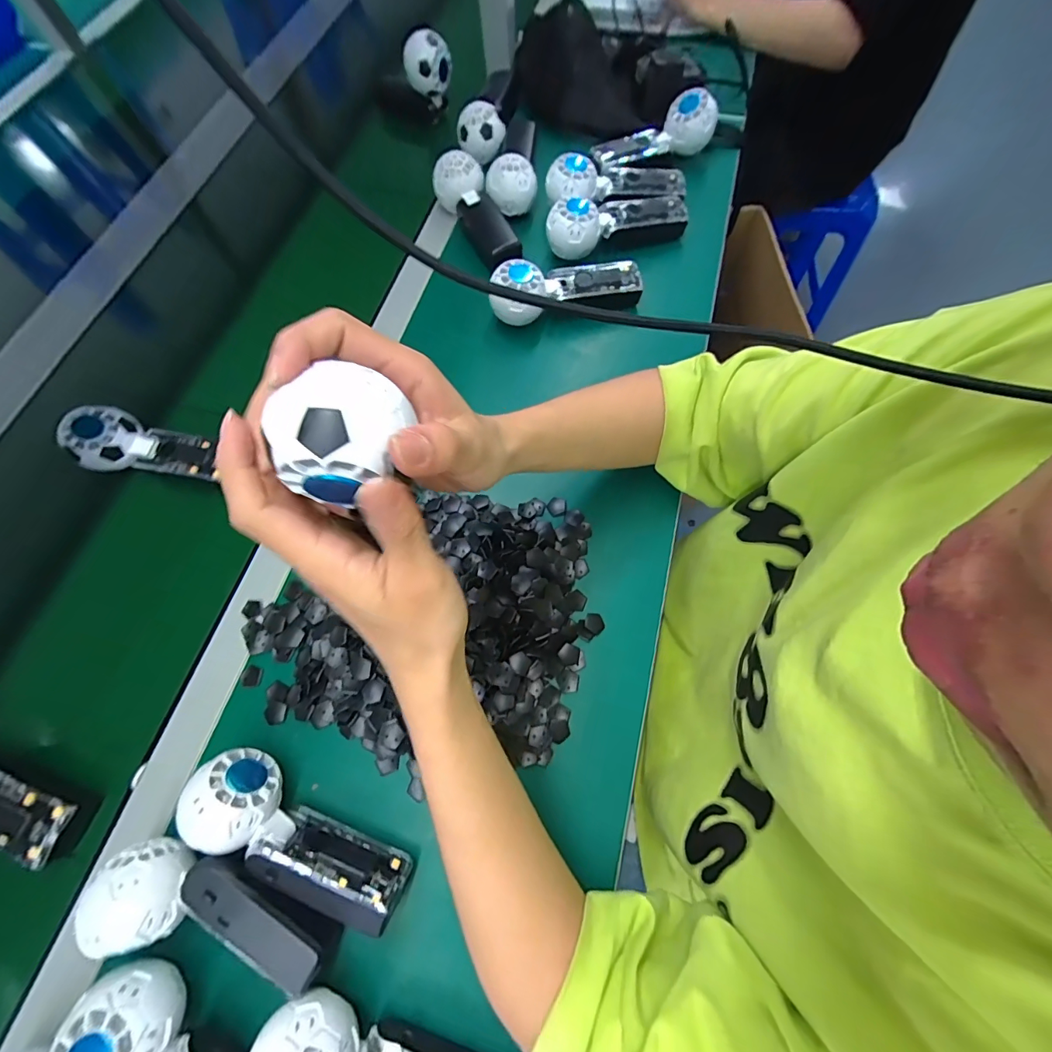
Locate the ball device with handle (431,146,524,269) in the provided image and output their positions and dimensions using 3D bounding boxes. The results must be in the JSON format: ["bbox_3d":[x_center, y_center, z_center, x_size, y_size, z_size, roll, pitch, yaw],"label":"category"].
[{"bbox_3d":[-0.057,-0.399,0.560,0.059,0.054,0.167,-28,70,-8],"label":"ball device with handle"}]

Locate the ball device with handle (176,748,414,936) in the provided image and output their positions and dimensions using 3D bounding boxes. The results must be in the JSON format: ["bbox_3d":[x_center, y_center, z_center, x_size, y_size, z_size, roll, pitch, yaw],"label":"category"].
[{"bbox_3d":[-0.165,0.227,0.317,0.163,0.056,0.053,28,73,13],"label":"ball device with handle"}]

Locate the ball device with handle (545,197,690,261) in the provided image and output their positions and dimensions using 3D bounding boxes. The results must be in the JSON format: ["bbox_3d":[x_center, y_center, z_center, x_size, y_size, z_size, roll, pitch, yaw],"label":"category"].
[{"bbox_3d":[0.113,-0.380,0.535,0.177,0.056,0.055,-19,69,-5],"label":"ball device with handle"}]

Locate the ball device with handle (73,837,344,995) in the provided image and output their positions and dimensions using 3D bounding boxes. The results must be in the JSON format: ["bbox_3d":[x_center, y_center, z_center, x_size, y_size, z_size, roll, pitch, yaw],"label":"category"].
[{"bbox_3d":[-0.210,0.261,0.300,0.161,0.047,0.059,9,69,6],"label":"ball device with handle"}]

